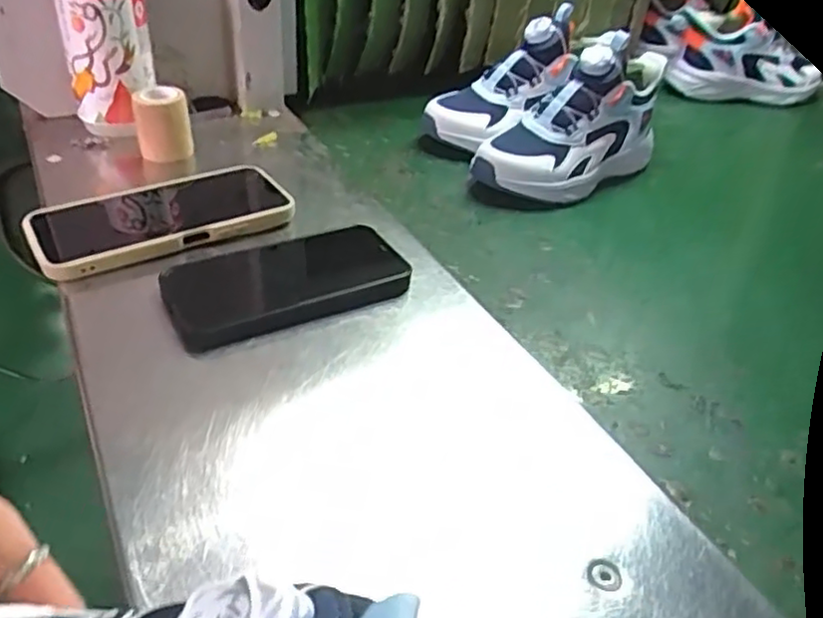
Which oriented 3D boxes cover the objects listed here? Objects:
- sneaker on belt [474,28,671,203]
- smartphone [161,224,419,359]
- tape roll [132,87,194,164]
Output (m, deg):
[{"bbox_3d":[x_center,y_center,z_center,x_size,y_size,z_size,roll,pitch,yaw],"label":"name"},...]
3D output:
[{"bbox_3d":[0.162,-0.190,0.666,0.226,0.114,0.087,-25,45,-34],"label":"sneaker on belt"},{"bbox_3d":[-0.079,-0.021,0.437,0.148,0.018,0.084,-15,43,-21],"label":"smartphone"},{"bbox_3d":[-0.208,-0.153,0.572,0.043,0.058,0.034,-11,39,-20],"label":"tape roll"}]

